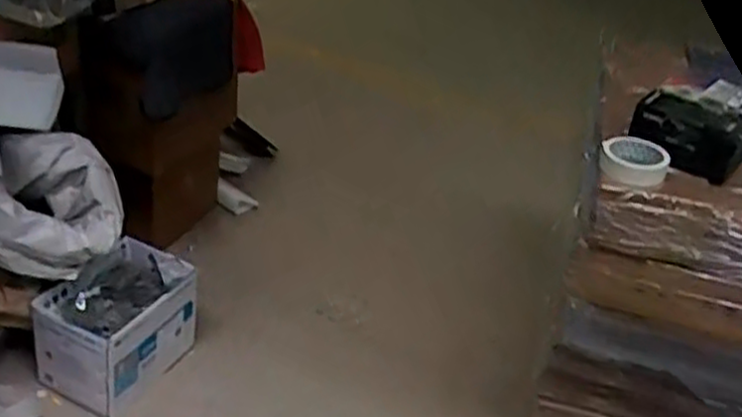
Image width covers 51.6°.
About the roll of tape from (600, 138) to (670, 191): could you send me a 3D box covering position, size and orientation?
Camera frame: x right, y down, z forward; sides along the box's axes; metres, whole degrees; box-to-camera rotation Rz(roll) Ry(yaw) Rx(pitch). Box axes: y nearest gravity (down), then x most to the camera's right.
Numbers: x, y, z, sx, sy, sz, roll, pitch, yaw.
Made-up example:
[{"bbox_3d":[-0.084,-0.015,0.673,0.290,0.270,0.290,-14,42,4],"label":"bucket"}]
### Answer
[{"bbox_3d":[0.400,-0.073,1.166,0.098,0.044,0.098,5,34,-4],"label":"roll of tape"}]

